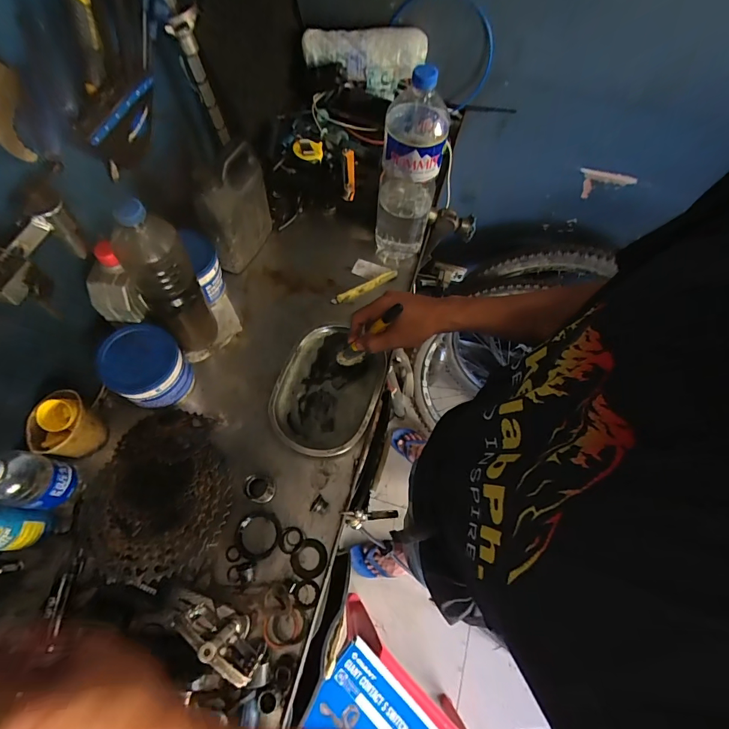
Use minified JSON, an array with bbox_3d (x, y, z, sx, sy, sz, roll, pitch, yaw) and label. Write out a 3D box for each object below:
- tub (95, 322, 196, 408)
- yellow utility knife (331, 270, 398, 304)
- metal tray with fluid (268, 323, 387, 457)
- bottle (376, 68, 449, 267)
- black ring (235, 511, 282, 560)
[{"bbox_3d":[-0.314,0.003,0.564,0.106,0.081,0.099,1,66,-3],"label":"tub"},{"bbox_3d":[0.000,-0.140,0.711,0.132,0.020,0.016,-29,71,-14],"label":"yellow utility knife"},{"bbox_3d":[-0.056,0.039,0.616,0.152,0.035,0.209,21,67,6],"label":"metal tray with fluid"},{"bbox_3d":[0.073,-0.299,0.618,0.093,0.311,0.105,-8,67,-6],"label":"bottle"},{"bbox_3d":[-0.146,0.234,0.536,0.061,0.016,0.060,1,66,-3],"label":"black ring"}]

